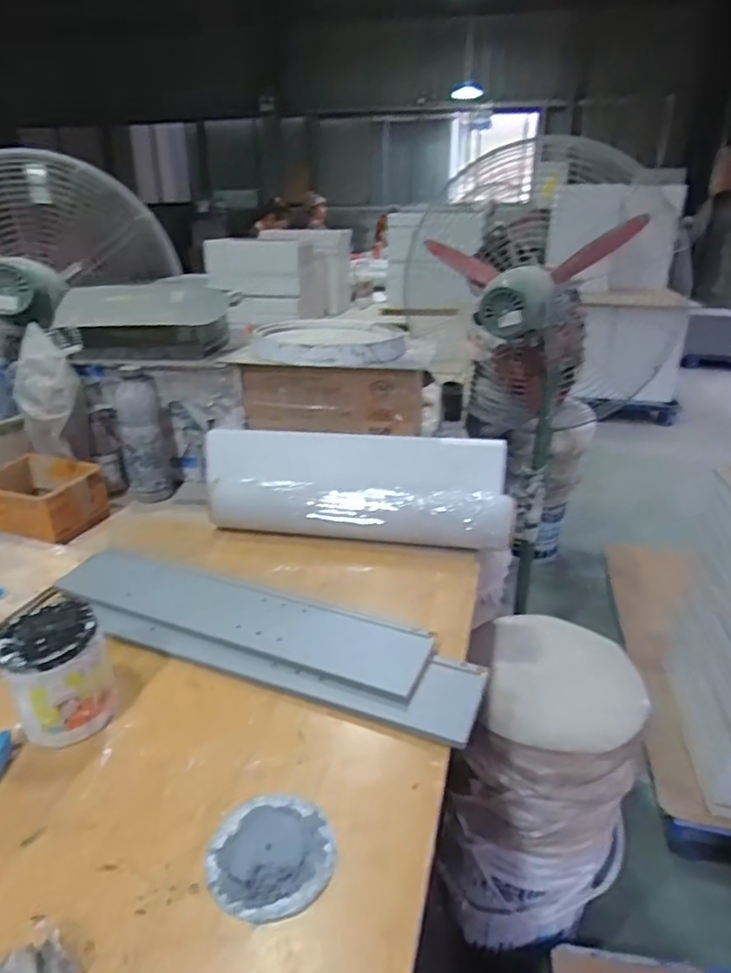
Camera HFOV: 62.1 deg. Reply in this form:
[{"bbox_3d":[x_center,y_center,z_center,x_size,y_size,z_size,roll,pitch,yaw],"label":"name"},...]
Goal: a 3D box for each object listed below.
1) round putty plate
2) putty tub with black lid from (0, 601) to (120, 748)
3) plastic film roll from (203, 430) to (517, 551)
[{"bbox_3d":[-0.086,0.331,0.555,0.110,0.006,0.113,-1,27,0],"label":"round putty plate"},{"bbox_3d":[-0.338,0.205,0.675,0.097,0.120,0.103,-1,27,0],"label":"putty tub with black lid"},{"bbox_3d":[-0.019,-0.010,1.074,0.540,0.158,0.181,6,26,12],"label":"plastic film roll"}]

